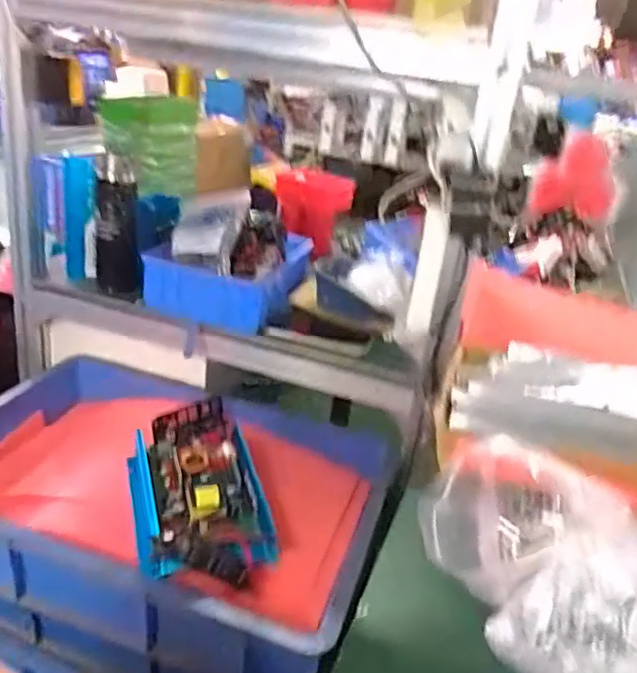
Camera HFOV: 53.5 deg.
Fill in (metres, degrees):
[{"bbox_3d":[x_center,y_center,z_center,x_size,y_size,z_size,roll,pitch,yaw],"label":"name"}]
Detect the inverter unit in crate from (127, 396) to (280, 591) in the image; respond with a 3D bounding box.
[{"bbox_3d":[-0.173,0.201,0.881,0.169,0.071,0.360,-4,28,-21],"label":"inverter unit in crate"}]

